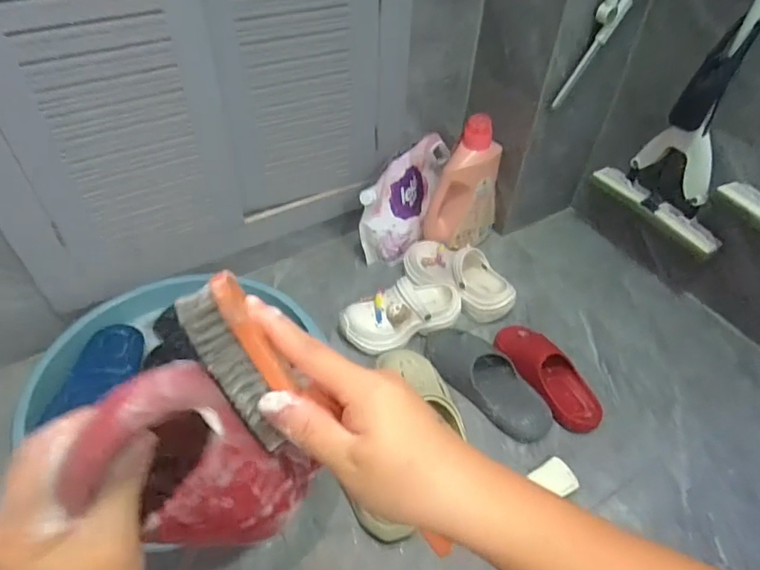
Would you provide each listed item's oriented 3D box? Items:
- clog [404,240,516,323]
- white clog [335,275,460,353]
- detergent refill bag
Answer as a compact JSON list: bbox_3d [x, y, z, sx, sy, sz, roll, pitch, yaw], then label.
[{"bbox_3d":[0.173,-0.025,1.106,0.254,0.098,0.100,30,53,9],"label":"clog"},{"bbox_3d":[0.046,0.052,1.033,0.248,0.103,0.107,-20,50,-18],"label":"white clog"},{"bbox_3d":[0.072,-0.192,1.174,0.076,0.217,0.275,31,54,25],"label":"detergent refill bag"}]

